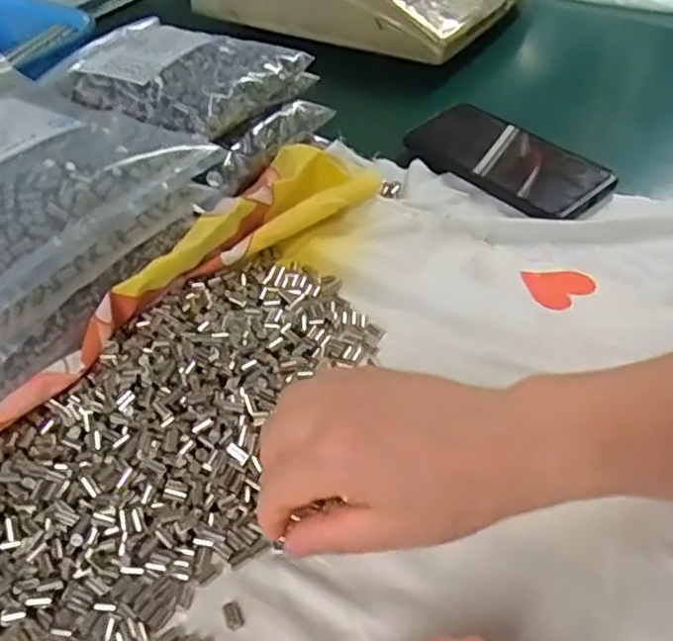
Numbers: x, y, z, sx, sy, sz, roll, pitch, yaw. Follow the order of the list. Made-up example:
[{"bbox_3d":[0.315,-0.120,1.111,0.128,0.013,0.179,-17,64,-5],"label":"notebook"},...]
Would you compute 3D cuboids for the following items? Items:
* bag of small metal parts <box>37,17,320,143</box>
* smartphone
[{"bbox_3d":[-0.126,-0.189,0.509,0.169,0.039,0.142,23,51,23],"label":"bag of small metal parts"},{"bbox_3d":[0.136,-0.129,0.536,0.078,0.013,0.158,-31,52,-25],"label":"smartphone"}]

